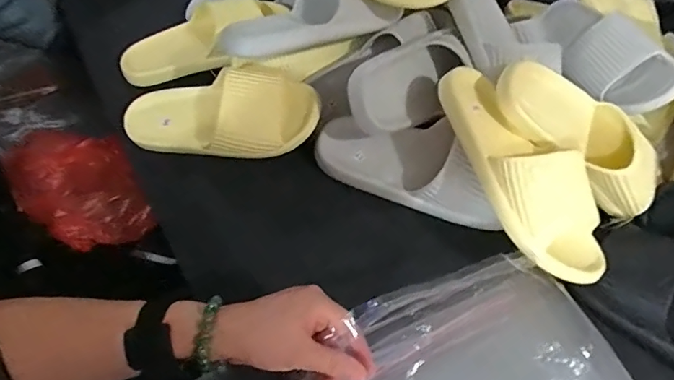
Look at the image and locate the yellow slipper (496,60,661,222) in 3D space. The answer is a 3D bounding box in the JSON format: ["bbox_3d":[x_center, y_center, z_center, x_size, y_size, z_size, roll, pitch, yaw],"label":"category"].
[{"bbox_3d":[0.285,-0.064,0.567,0.233,0.072,0.112,36,53,-7],"label":"yellow slipper"}]

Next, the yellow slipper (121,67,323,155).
[{"bbox_3d":[-0.144,-0.091,0.610,0.242,0.072,0.103,-1,78,14],"label":"yellow slipper"}]

